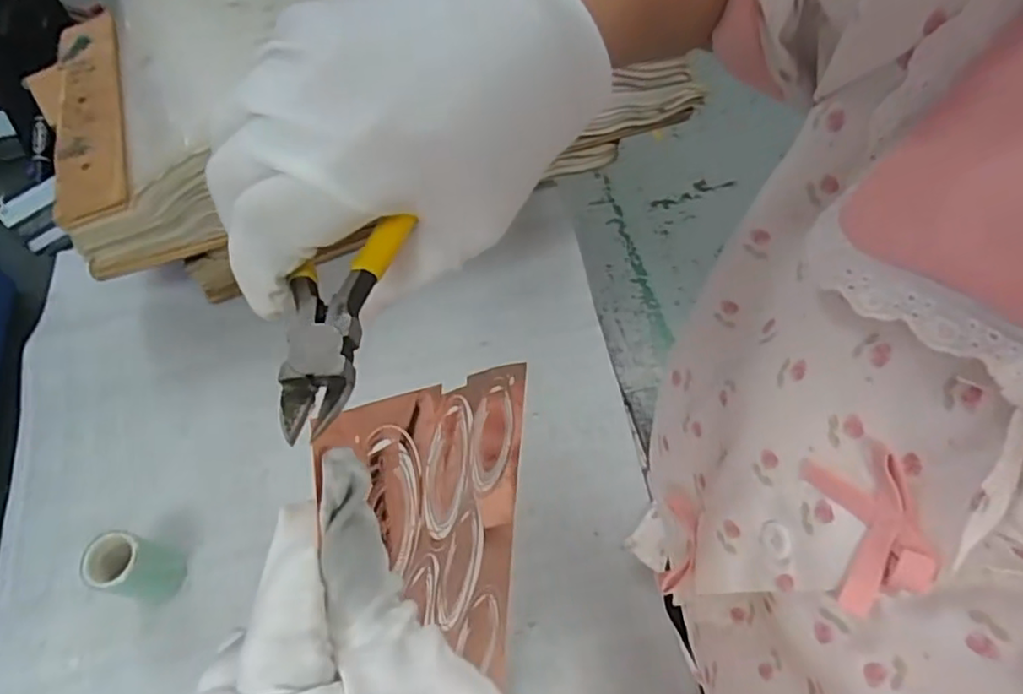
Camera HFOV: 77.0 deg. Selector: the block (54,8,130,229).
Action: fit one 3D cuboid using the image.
[{"bbox_3d":[-0.365,-0.207,0.553,0.060,0.015,0.268,-20,60,-7],"label":"block"}]

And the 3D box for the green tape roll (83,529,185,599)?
[{"bbox_3d":[-0.264,0.156,0.454,0.042,0.059,0.036,10,61,10],"label":"green tape roll"}]

